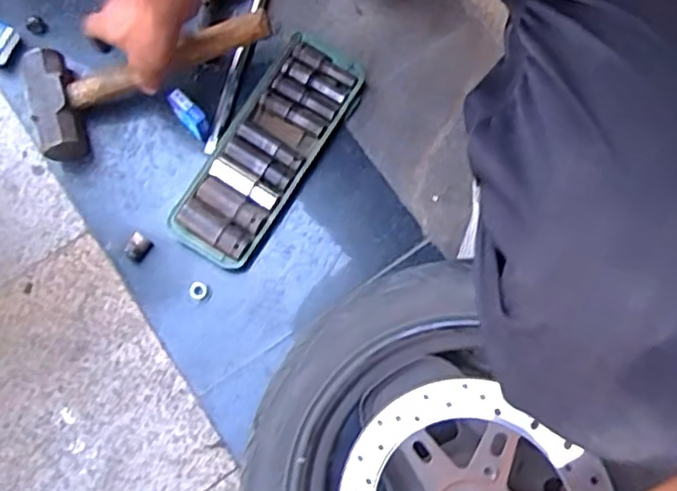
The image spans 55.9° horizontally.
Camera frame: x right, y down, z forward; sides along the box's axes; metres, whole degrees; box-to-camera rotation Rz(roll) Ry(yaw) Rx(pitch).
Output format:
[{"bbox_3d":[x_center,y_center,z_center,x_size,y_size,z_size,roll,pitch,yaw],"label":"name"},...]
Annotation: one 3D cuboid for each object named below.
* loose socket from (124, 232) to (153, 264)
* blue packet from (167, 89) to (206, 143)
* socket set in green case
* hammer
[{"bbox_3d":[-0.215,0.003,0.682,0.020,0.016,0.028,33,80,6],"label":"loose socket"},{"bbox_3d":[-0.162,-0.141,0.695,0.048,0.049,0.021,43,81,7],"label":"blue packet"},{"bbox_3d":[-0.078,-0.109,0.706,0.098,0.031,0.273,31,80,5],"label":"socket set in green case"},{"bbox_3d":[-0.211,-0.197,0.691,0.269,0.048,0.120,-22,80,0],"label":"hammer"}]

